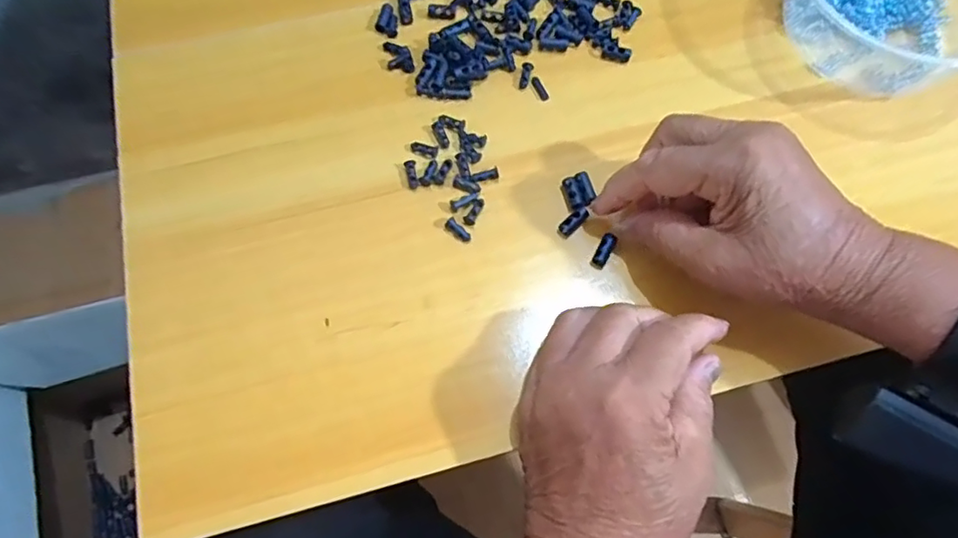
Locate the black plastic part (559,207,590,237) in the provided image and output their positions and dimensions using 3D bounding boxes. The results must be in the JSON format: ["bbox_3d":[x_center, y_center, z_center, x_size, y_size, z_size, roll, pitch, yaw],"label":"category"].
[{"bbox_3d":[0.055,-0.027,0.330,0.020,0.005,0.008,-42,75,-4],"label":"black plastic part"}]

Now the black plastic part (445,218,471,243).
[{"bbox_3d":[-0.012,-0.022,0.329,0.017,0.005,0.007,41,75,14],"label":"black plastic part"}]

